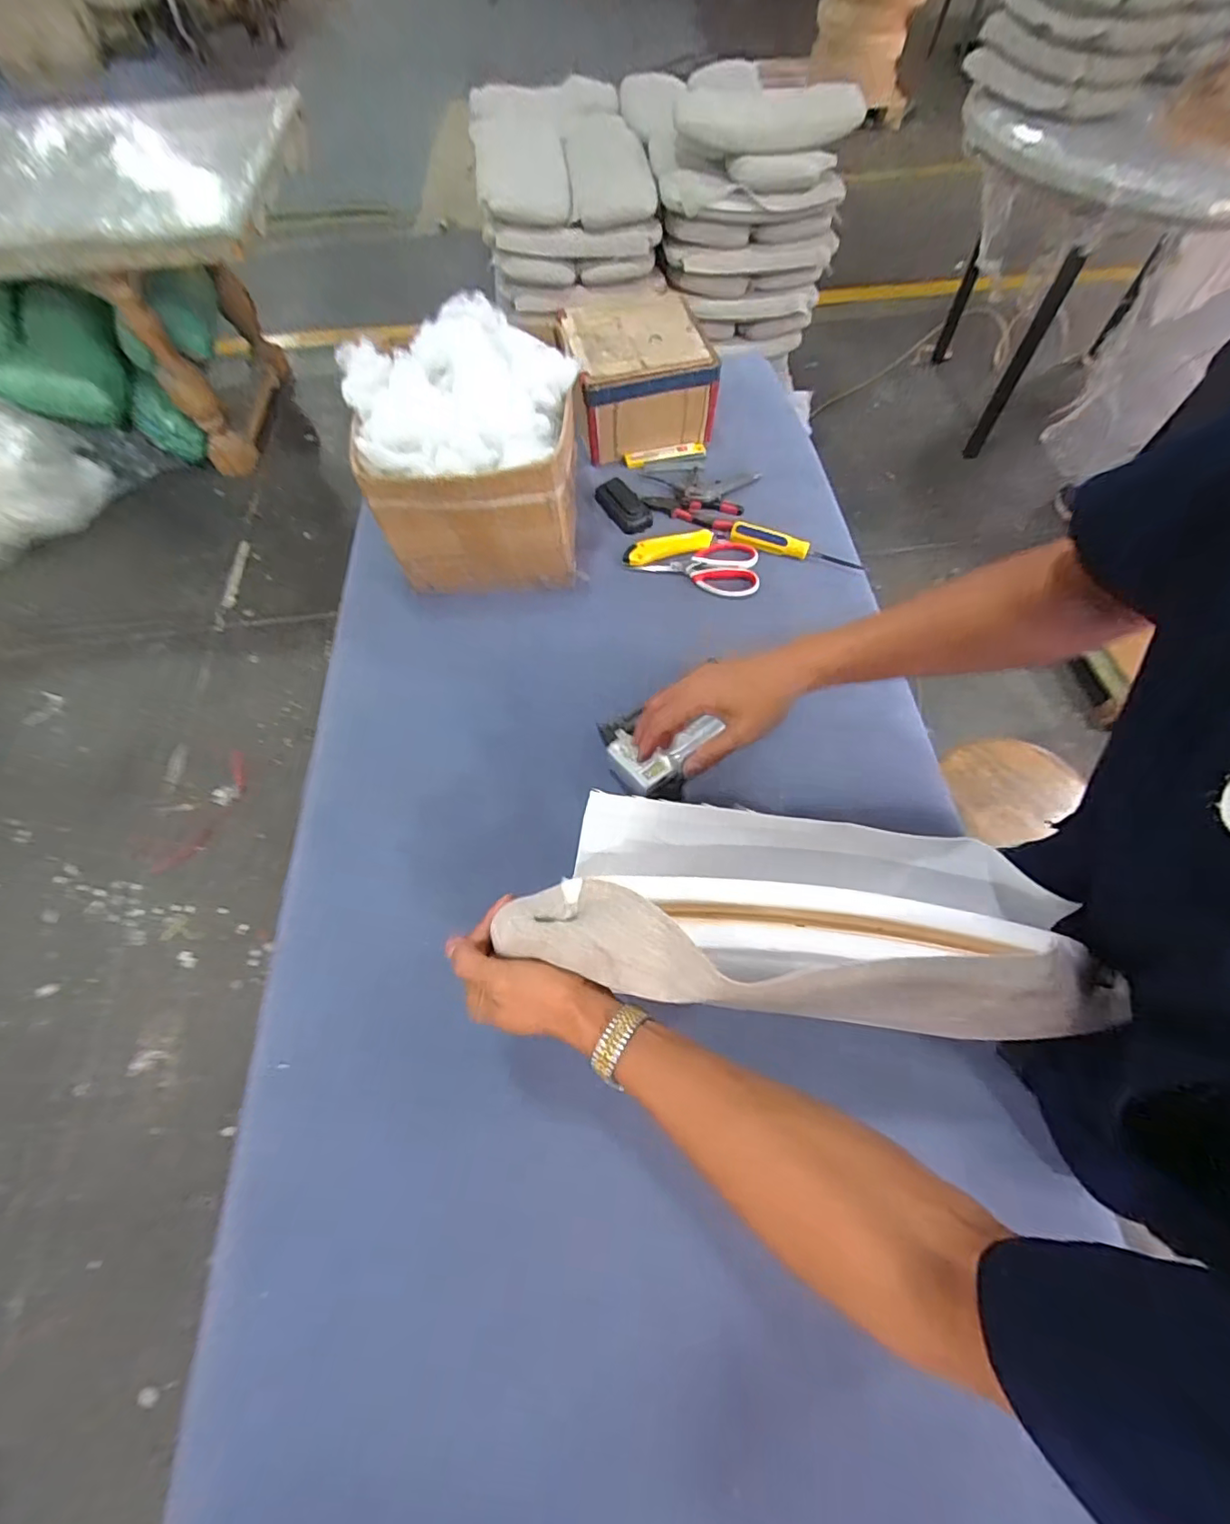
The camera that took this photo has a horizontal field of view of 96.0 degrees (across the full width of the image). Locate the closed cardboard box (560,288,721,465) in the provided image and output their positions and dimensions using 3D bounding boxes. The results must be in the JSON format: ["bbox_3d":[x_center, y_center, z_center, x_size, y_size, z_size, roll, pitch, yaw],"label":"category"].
[{"bbox_3d":[0.035,-0.628,0.908,0.218,0.140,0.216,-11,63,-3],"label":"closed cardboard box"}]

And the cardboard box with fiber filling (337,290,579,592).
[{"bbox_3d":[-0.187,-0.405,0.745,0.278,0.244,0.266,1,63,3],"label":"cardboard box with fiber filling"}]

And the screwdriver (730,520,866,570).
[{"bbox_3d":[0.262,-0.312,0.803,0.188,0.021,0.035,19,65,12],"label":"screwdriver"}]

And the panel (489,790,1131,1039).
[{"bbox_3d":[0.132,0.103,0.382,0.393,0.078,0.133,6,61,-1],"label":"panel"}]

